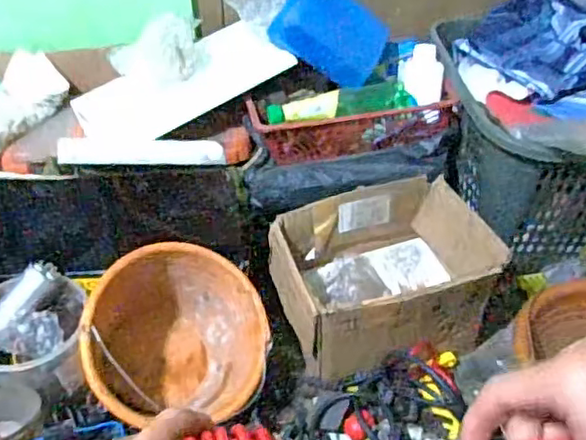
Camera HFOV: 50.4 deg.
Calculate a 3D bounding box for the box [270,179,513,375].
[{"bbox_3d":[0.140,0.086,0.988,0.321,0.157,0.237,-13,44,-13],"label":"box"}]

